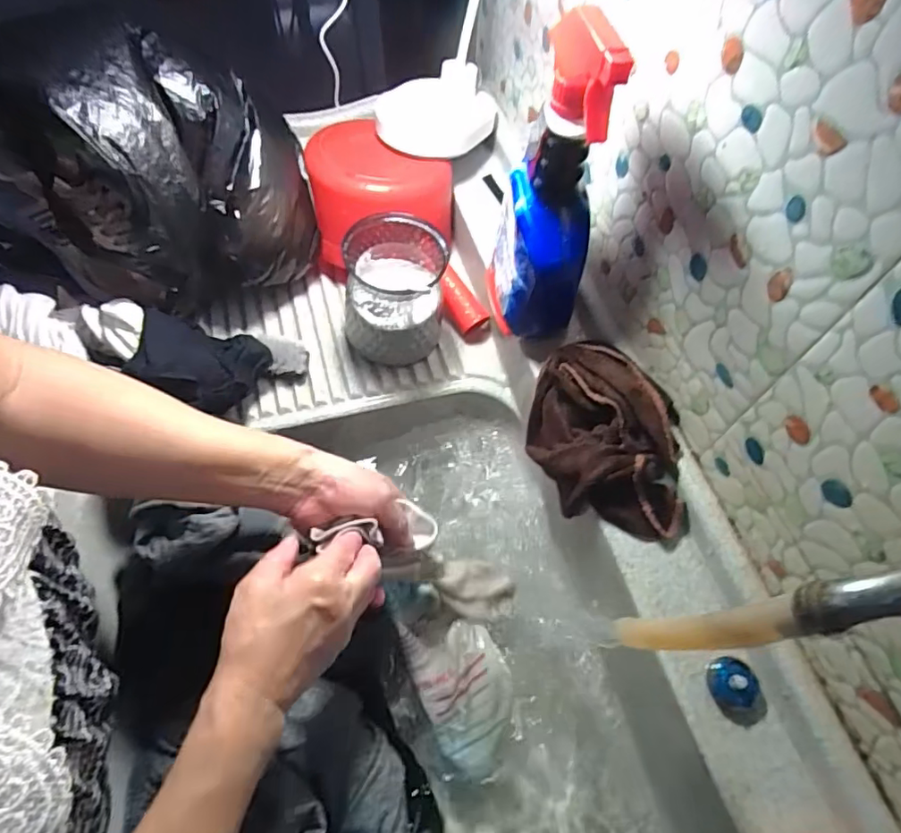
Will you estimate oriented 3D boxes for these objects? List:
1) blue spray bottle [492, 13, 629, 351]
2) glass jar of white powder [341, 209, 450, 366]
[{"bbox_3d":[0.079,-0.177,0.448,0.077,0.261,0.085,6,62,3],"label":"blue spray bottle"},{"bbox_3d":[-0.059,-0.131,0.579,0.105,0.111,0.109,13,63,7],"label":"glass jar of white powder"}]

